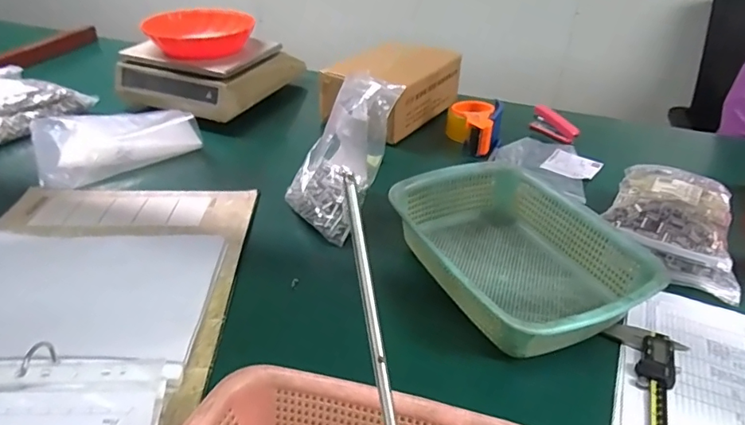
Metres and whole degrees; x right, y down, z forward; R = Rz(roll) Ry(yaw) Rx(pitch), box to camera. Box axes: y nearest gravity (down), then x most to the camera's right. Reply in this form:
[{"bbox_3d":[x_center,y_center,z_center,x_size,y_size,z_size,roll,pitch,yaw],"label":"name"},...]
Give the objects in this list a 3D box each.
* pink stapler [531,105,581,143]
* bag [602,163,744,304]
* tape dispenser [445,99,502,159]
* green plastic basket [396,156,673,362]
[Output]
[{"bbox_3d":[0.354,-0.168,0.990,0.025,0.046,0.108,-14,37,-24],"label":"pink stapler"},{"bbox_3d":[0.409,0.010,0.701,0.164,0.080,0.204,16,36,18],"label":"bag"},{"bbox_3d":[0.193,-0.165,0.965,0.105,0.061,0.132,7,34,6],"label":"tape dispenser"},{"bbox_3d":[0.174,0.047,0.625,0.226,0.076,0.295,-13,37,-23],"label":"green plastic basket"}]

